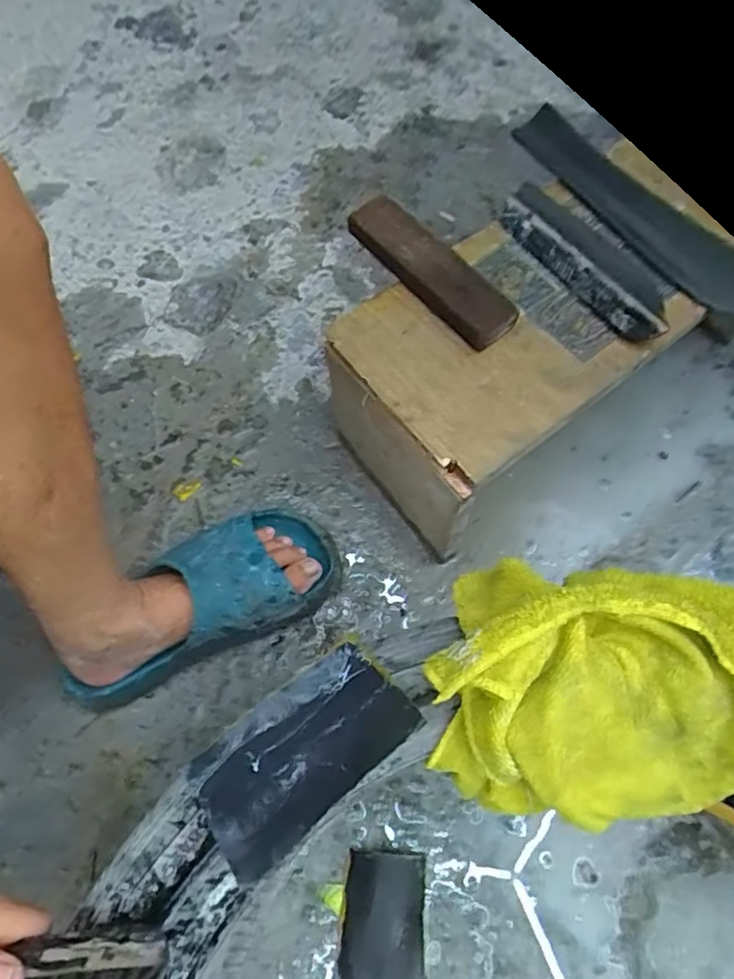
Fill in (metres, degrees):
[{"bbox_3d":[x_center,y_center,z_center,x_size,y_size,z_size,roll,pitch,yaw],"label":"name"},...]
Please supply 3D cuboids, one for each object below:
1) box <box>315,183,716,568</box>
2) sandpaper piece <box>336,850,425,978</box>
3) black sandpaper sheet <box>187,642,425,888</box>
[{"bbox_3d":[0.113,-0.091,0.563,0.243,0.198,0.178,-34,68,-12],"label":"box"},{"bbox_3d":[0.011,0.352,0.473,0.066,0.019,0.117,1,65,2],"label":"sandpaper piece"},{"bbox_3d":[-0.034,0.135,0.313,0.113,0.009,0.065,-39,55,-10],"label":"black sandpaper sheet"}]

